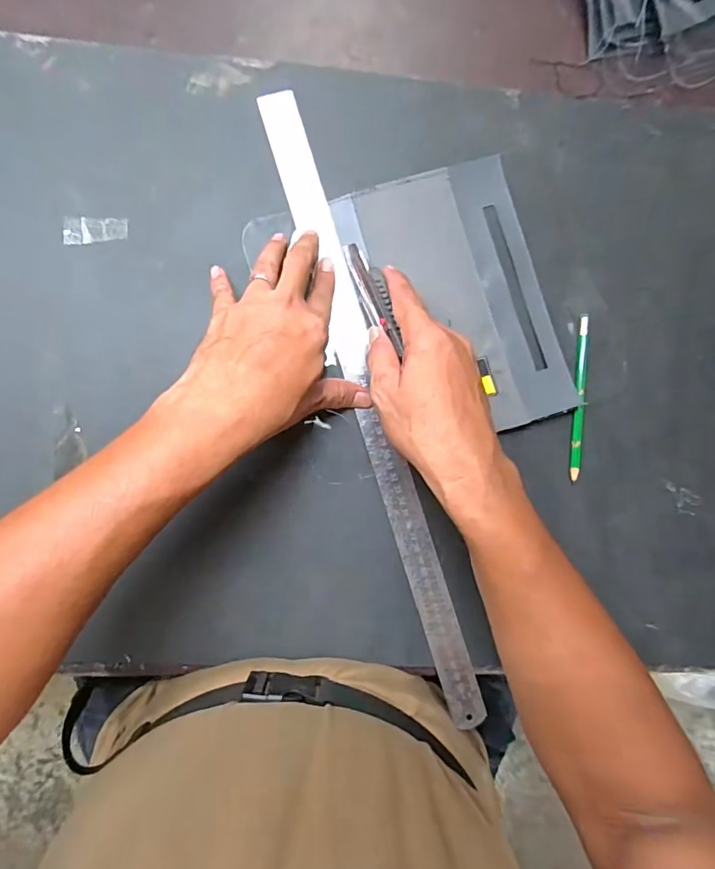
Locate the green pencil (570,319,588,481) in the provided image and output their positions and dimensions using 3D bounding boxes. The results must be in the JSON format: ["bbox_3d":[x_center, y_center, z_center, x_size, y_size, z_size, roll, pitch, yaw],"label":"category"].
[{"bbox_3d":[0.183,-0.030,0.399,0.008,0.006,0.136,4,89,-5],"label":"green pencil"}]

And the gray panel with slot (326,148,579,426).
[{"bbox_3d":[0.083,-0.108,0.395,0.145,0.009,0.215,-17,87,-8],"label":"gray panel with slot"}]

